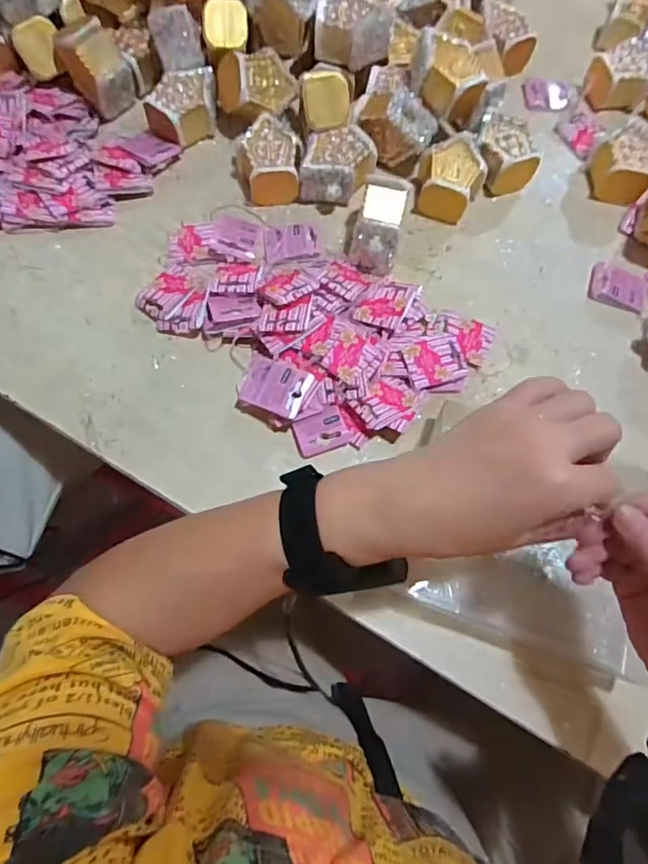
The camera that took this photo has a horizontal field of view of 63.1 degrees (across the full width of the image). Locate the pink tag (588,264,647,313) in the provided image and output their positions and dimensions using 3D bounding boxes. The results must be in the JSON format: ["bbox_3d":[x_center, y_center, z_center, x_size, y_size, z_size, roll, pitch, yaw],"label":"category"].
[{"bbox_3d":[0.311,-0.152,0.559,0.057,0.005,0.044,22,71,5],"label":"pink tag"}]

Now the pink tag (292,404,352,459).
[{"bbox_3d":[-0.002,0.000,0.483,0.050,0.009,0.036,-25,78,-7],"label":"pink tag"}]

